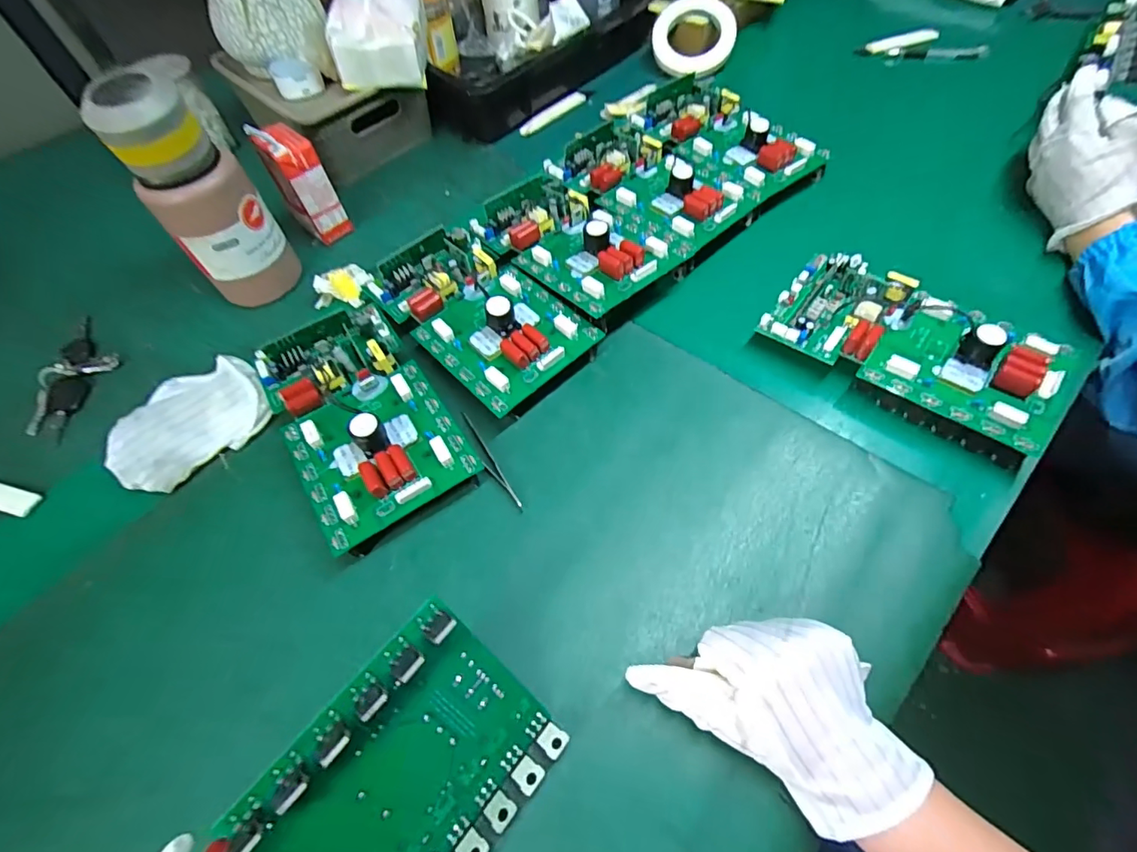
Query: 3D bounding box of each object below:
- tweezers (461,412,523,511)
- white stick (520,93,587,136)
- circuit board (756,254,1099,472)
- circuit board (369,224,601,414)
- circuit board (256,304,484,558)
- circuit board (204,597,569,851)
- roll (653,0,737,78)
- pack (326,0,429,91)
[{"bbox_3d":[-0.067,0.031,0.434,0.011,0.011,0.099,-29,63,-12],"label":"tweezers"},{"bbox_3d":[-0.021,-0.439,0.728,0.120,0.017,0.013,-40,65,-18],"label":"white stick"},{"bbox_3d":[0.299,-0.073,0.451,0.231,0.048,0.120,32,66,21],"label":"circuit board"},{"bbox_3d":[-0.087,-0.111,0.496,0.127,0.046,0.214,-40,65,-18],"label":"circuit board"},{"bbox_3d":[-0.178,-0.009,0.442,0.127,0.049,0.212,-32,62,-14],"label":"circuit board"},{"bbox_3d":[-0.107,0.216,0.259,0.221,0.127,0.025,-46,26,-26],"label":"circuit board"},{"bbox_3d":[0.178,-0.558,0.734,0.112,0.012,0.119,-1,87,9],"label":"roll"},{"bbox_3d":[-0.221,-0.477,0.604,0.099,0.089,0.141,-1,59,3],"label":"pack"}]

